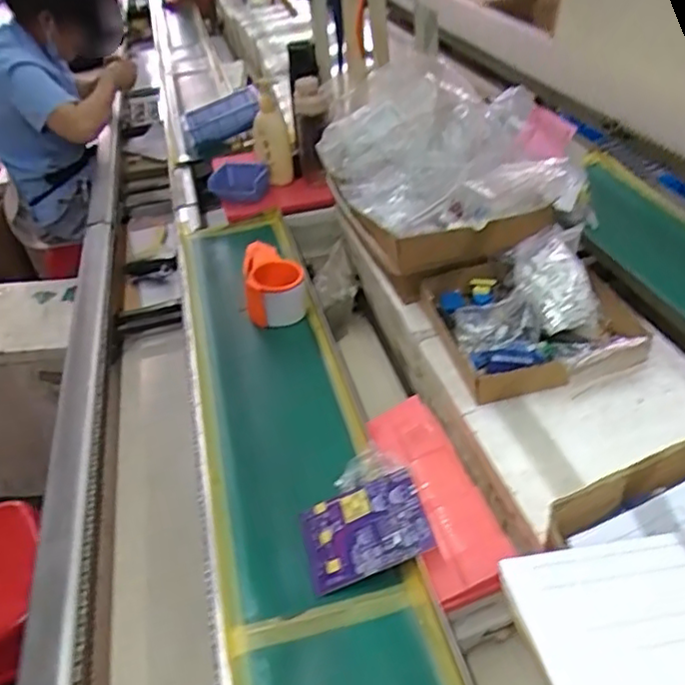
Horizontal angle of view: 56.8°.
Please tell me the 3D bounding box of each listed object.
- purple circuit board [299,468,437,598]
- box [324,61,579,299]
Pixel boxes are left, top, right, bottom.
[{"bbox_3d":[0.021,0.187,0.636,0.124,0.008,0.096,-25,43,2],"label":"purple circuit board"},{"bbox_3d":[0.129,-0.267,0.943,0.249,0.194,0.368,-19,40,-14],"label":"box"}]

